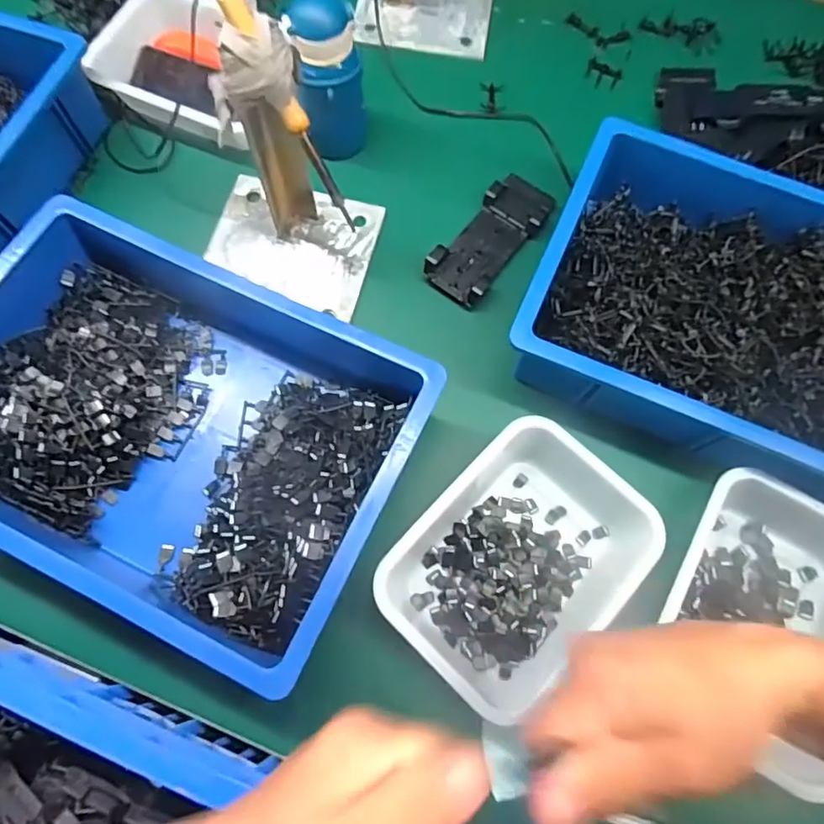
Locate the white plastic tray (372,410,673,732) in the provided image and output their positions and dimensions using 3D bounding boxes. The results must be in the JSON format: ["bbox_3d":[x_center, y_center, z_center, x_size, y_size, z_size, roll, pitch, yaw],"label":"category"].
[{"bbox_3d":[0.101,0.147,0.537,0.185,0.068,0.250,43,76,12],"label":"white plastic tray"}]

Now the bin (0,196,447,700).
[{"bbox_3d":[-0.231,0.014,0.538,0.438,0.116,0.308,25,73,7],"label":"bin"}]

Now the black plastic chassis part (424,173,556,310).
[{"bbox_3d":[0.099,-0.219,0.667,0.081,0.024,0.192,36,74,10],"label":"black plastic chassis part"}]

